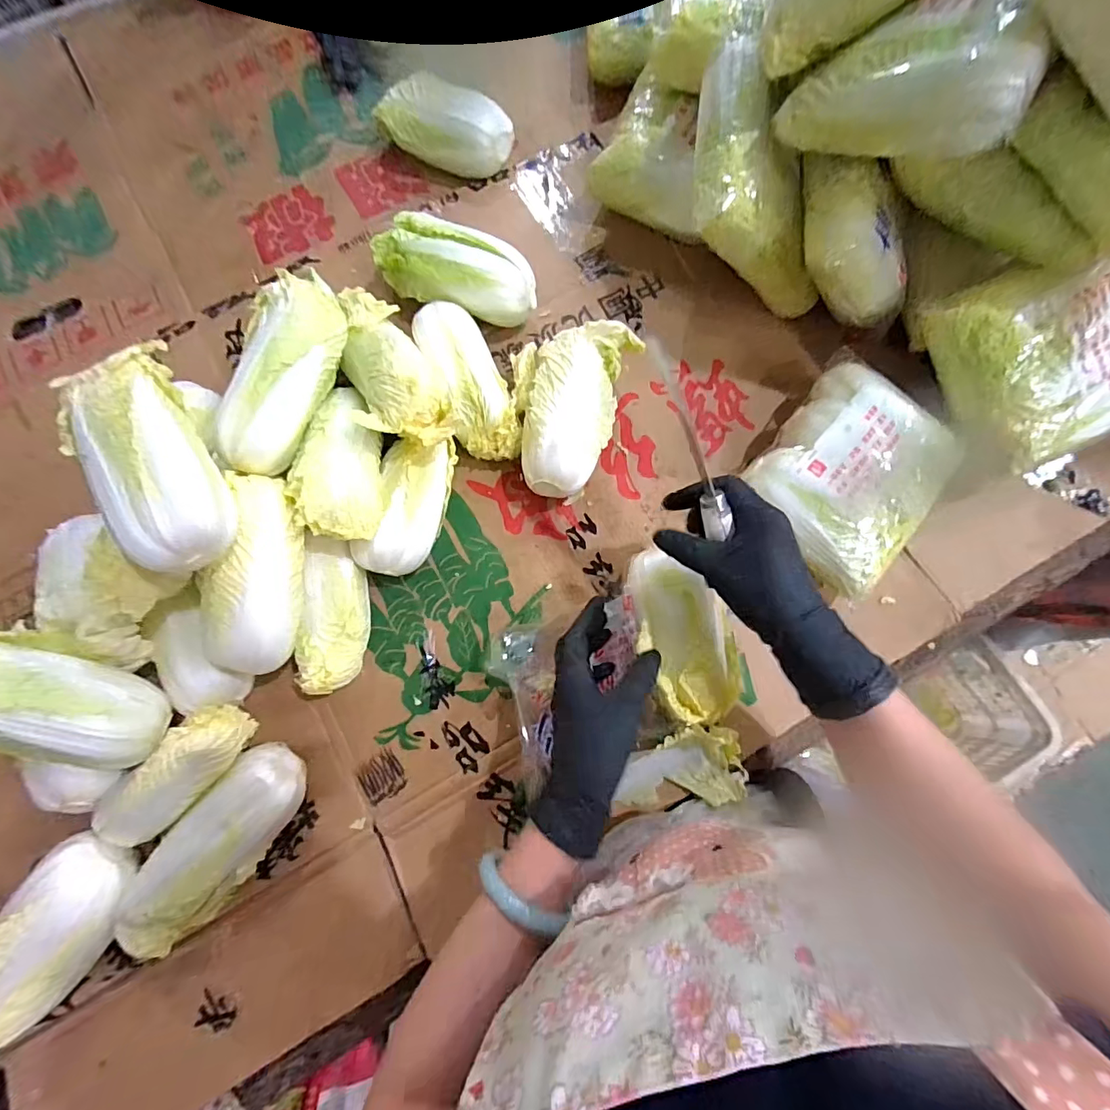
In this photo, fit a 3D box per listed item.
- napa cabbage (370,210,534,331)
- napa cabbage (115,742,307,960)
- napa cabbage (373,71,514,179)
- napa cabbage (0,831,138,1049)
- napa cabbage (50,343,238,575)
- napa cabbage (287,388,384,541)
[{"bbox_3d":[-0.095,-0.285,0.499,0.162,0.069,0.085,21,78,4],"label":"napa cabbage"},{"bbox_3d":[-0.271,0.235,0.397,0.064,0.068,0.168,37,80,7],"label":"napa cabbage"},{"bbox_3d":[-0.121,-0.479,0.556,0.150,0.052,0.072,20,78,4],"label":"napa cabbage"},{"bbox_3d":[-0.386,0.297,0.384,0.074,0.071,0.159,27,79,5],"label":"napa cabbage"},{"bbox_3d":[-0.277,-0.065,0.336,0.064,0.053,0.155,-27,79,-6],"label":"napa cabbage"},{"bbox_3d":[-0.182,-0.081,0.412,0.066,0.065,0.143,-5,78,-1],"label":"napa cabbage"}]

